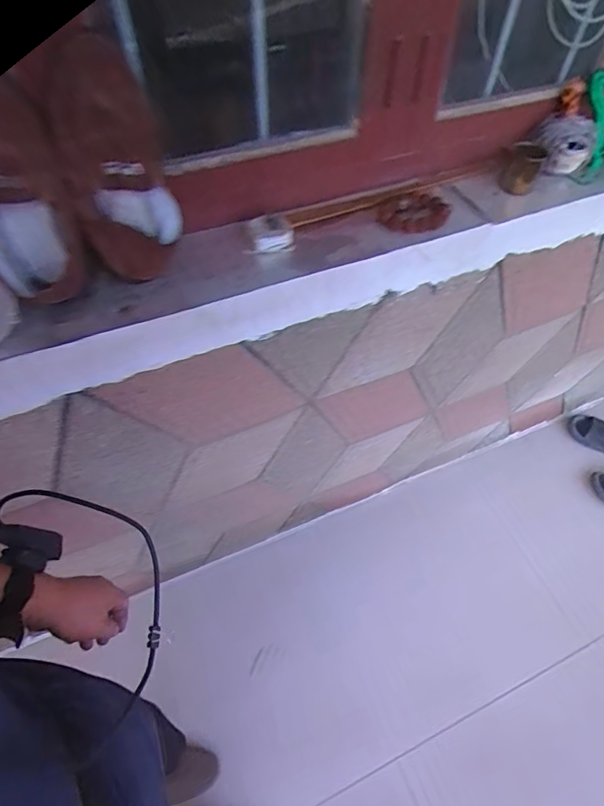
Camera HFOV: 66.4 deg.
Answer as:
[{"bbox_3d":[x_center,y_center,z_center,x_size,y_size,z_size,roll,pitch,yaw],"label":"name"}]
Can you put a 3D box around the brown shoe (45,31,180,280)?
[{"bbox_3d":[-0.234,-0.295,0.586,0.119,0.262,0.128,-13,18,-9],"label":"brown shoe"}]

